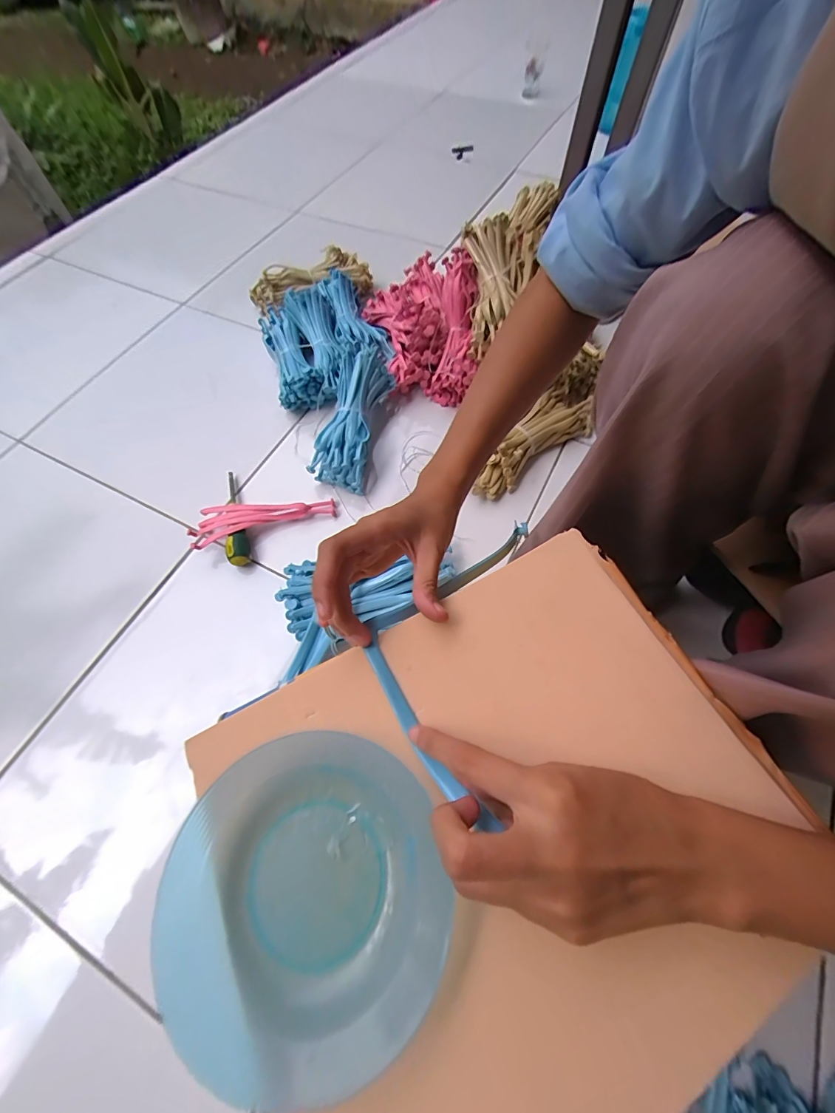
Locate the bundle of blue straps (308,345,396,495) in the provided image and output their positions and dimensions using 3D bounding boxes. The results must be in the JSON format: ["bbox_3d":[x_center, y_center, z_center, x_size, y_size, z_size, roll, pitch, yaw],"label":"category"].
[{"bbox_3d":[-0.096,-0.208,0.617,0.077,0.041,0.218,12,78,7],"label":"bundle of blue straps"}]

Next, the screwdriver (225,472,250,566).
[{"bbox_3d":[-0.259,-0.054,0.587,0.025,0.038,0.155,-17,64,-7],"label":"screwdriver"}]

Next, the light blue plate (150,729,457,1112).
[{"bbox_3d":[-0.051,0.156,0.195,0.123,0.026,0.126,-1,64,1],"label":"light blue plate"}]

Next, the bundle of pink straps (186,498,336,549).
[{"bbox_3d":[-0.219,-0.058,0.588,0.198,0.034,0.054,-18,65,-7],"label":"bundle of pink straps"}]

